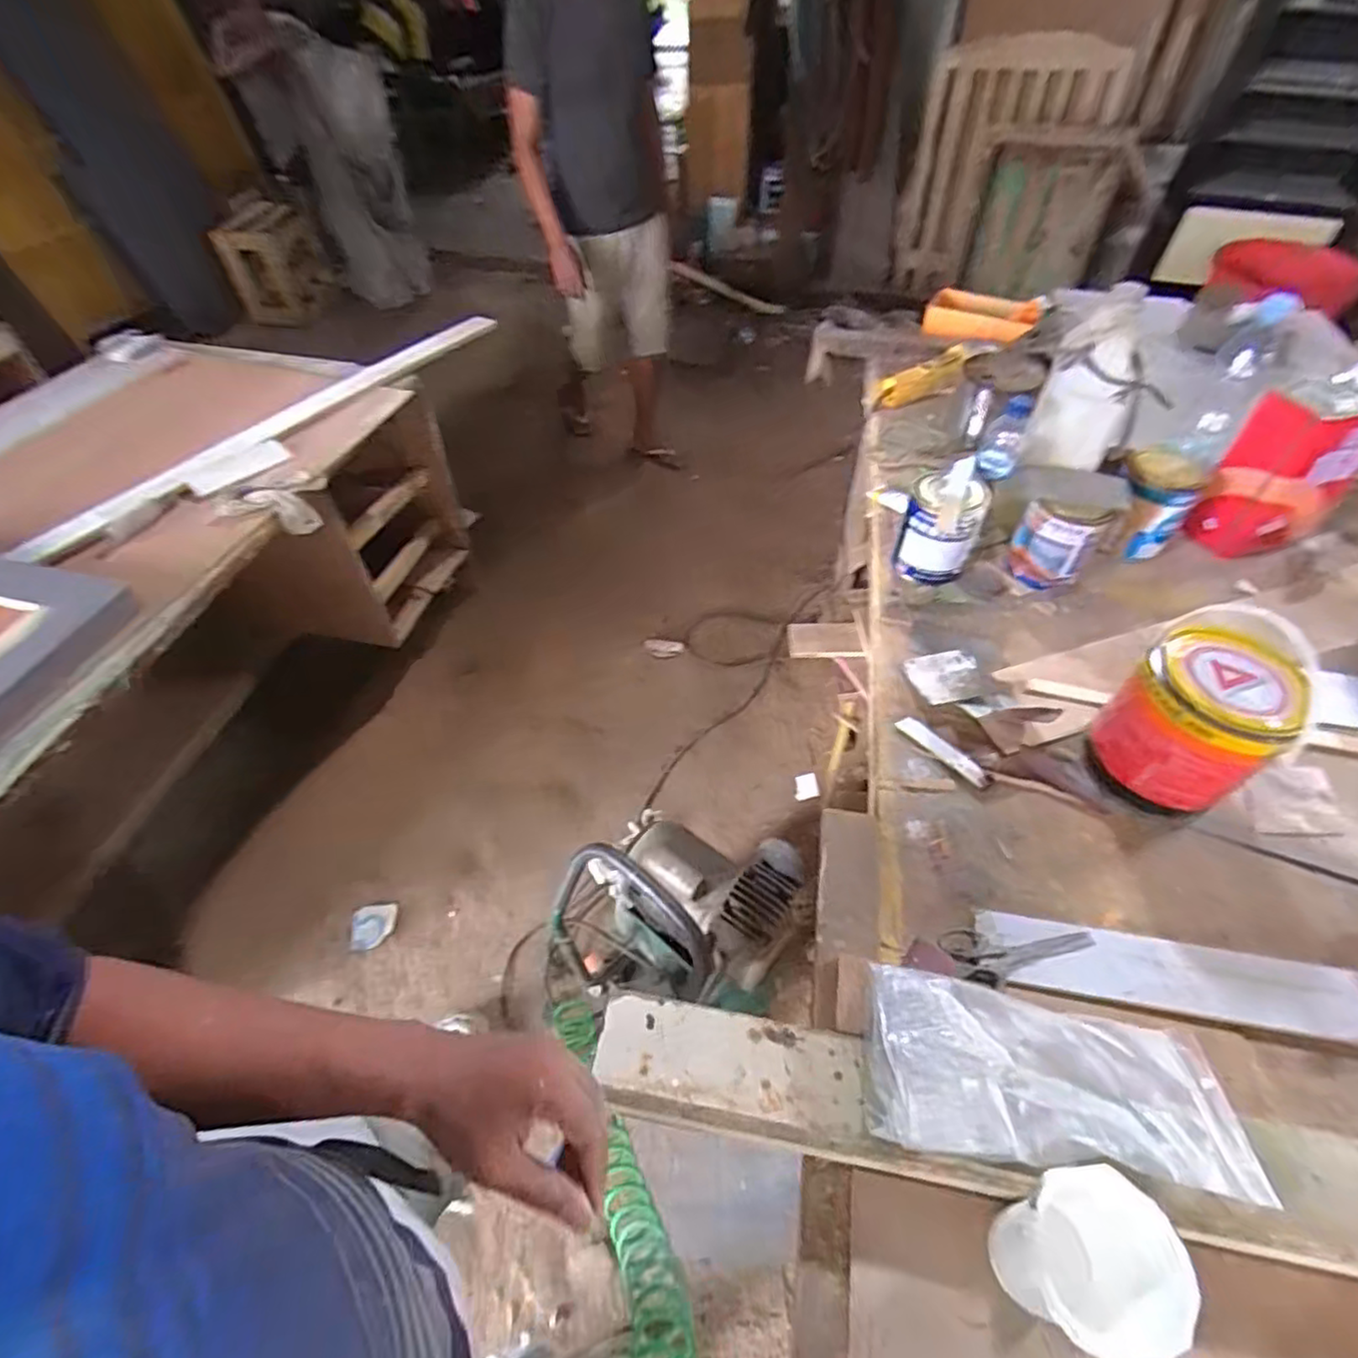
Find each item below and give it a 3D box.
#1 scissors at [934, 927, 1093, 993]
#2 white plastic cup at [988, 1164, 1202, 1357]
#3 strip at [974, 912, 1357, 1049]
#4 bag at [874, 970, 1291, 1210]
[{"bbox_3d":[0.332,0.258,0.656,0.144,0.013,0.060,-15,50,-13],"label":"scissors"},{"bbox_3d":[0.272,0.396,0.453,0.082,0.115,0.092,-6,48,-5],"label":"white plastic cup"},{"bbox_3d":[0.475,0.287,0.639,0.357,0.012,0.075,7,48,6],"label":"strip"},{"bbox_3d":[0.301,0.329,0.552,0.283,0.034,0.129,7,48,6],"label":"bag"}]

